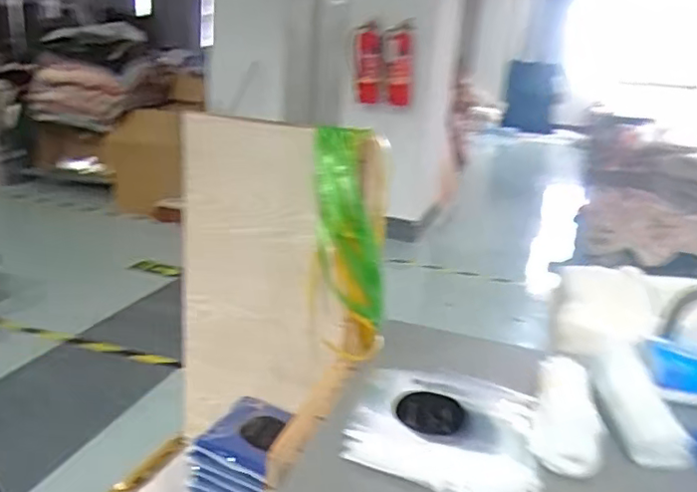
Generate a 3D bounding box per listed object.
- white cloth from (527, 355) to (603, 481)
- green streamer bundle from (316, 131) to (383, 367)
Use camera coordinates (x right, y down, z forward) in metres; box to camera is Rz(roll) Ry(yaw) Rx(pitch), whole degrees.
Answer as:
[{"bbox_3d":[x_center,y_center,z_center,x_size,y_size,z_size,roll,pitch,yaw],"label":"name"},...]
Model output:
[{"bbox_3d":[0.292,0.223,0.801,0.082,0.065,0.204,10,20,18],"label":"white cloth"},{"bbox_3d":[0.000,0.011,0.901,0.117,0.346,0.102,3,19,-2],"label":"green streamer bundle"}]

